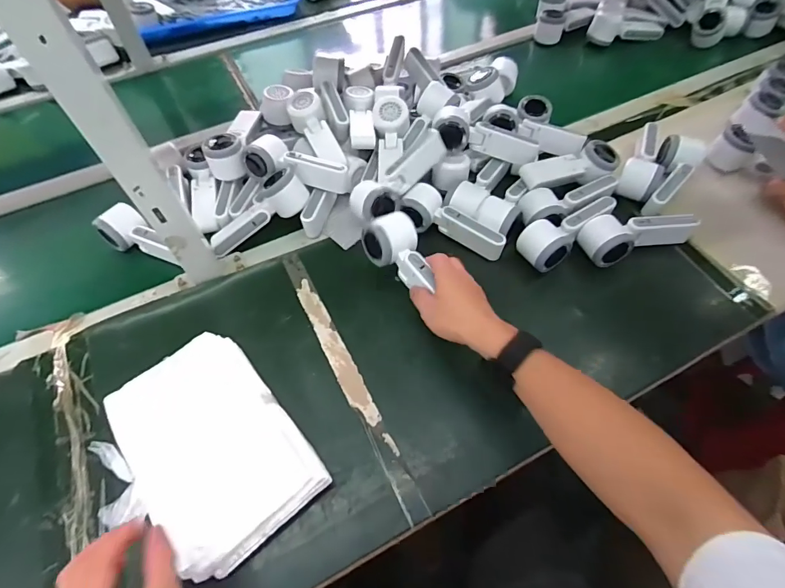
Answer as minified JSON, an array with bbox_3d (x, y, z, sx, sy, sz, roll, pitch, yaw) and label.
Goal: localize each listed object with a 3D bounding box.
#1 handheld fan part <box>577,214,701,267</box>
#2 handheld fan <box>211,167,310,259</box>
[{"bbox_3d":[0.348,-0.085,0.600,0.162,0.044,0.065,-14,58,-6],"label":"handheld fan part"},{"bbox_3d":[-0.205,-0.122,0.631,0.164,0.048,0.066,-39,62,1],"label":"handheld fan"}]

